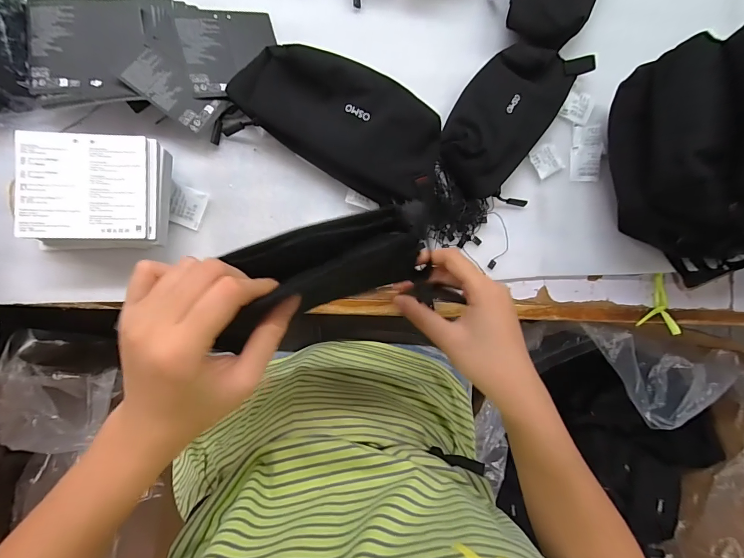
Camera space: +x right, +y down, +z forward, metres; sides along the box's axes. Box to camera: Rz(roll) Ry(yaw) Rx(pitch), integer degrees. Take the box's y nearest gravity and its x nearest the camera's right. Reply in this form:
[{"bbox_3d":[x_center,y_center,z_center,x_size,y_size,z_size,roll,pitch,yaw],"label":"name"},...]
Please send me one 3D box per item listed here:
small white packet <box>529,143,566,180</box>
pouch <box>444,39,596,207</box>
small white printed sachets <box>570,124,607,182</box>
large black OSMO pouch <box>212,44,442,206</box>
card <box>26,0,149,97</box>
[{"bbox_3d":[0.210,-0.142,0.425,0.035,0.004,0.035,-29,92,-8],"label":"small white packet"},{"bbox_3d":[0.160,-0.190,0.406,0.116,0.042,0.210,30,84,-6],"label":"pouch"},{"bbox_3d":[0.263,-0.155,0.435,0.042,0.006,0.070,0,89,-3],"label":"small white printed sachets"},{"bbox_3d":[-0.040,-0.151,0.363,0.228,0.071,0.108,20,85,-7],"label":"large black OSMO pouch"},{"bbox_3d":[-0.273,-0.226,0.338,0.104,0.007,0.102,1,84,-3],"label":"card"}]

